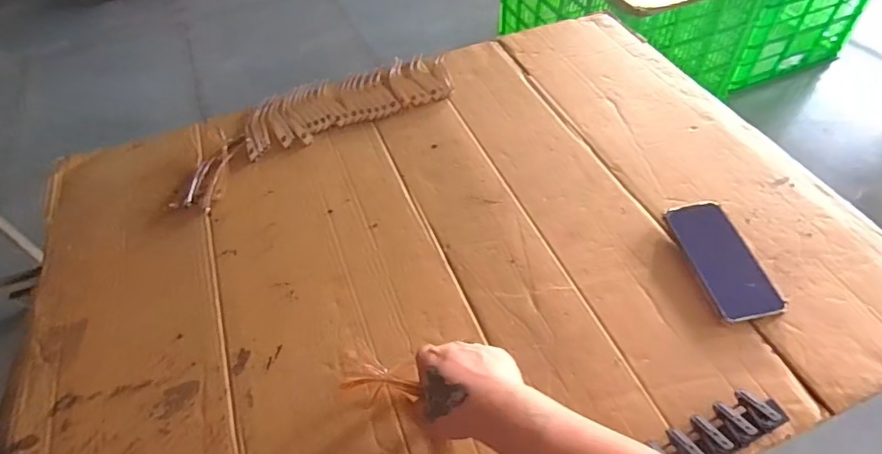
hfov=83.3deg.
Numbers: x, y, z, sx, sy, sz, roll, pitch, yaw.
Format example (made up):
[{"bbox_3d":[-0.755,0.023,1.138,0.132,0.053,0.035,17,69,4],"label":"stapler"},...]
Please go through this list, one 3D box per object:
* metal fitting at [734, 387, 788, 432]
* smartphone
[{"bbox_3d":[0.315,0.171,0.482,0.035,0.023,0.041,-20,53,-10],"label":"metal fitting"},{"bbox_3d":[0.332,0.037,0.588,0.069,0.012,0.155,-17,56,6],"label":"smartphone"}]

